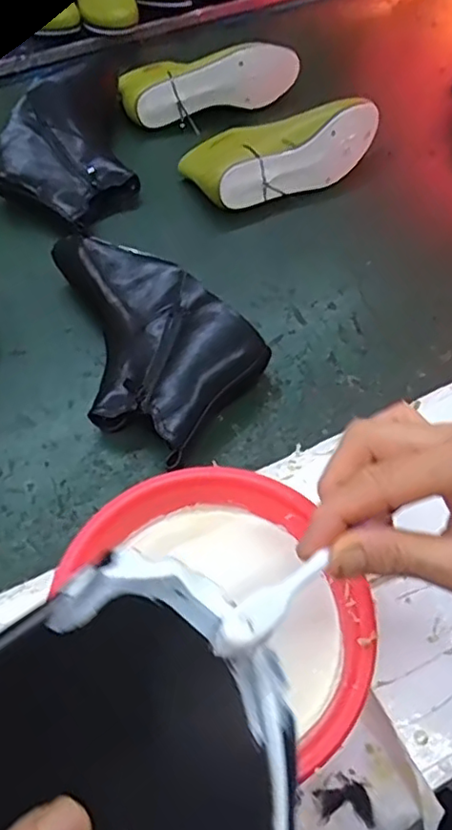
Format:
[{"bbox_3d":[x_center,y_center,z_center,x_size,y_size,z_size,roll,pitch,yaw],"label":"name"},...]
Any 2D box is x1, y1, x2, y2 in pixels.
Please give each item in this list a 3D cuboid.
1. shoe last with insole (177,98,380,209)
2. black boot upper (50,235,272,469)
[{"bbox_3d":[0.073,-0.317,0.732,0.236,0.086,0.098,-24,59,-14],"label":"shoe last with insole"},{"bbox_3d":[-0.095,-0.077,0.574,0.249,0.055,0.158,33,64,19],"label":"black boot upper"}]

